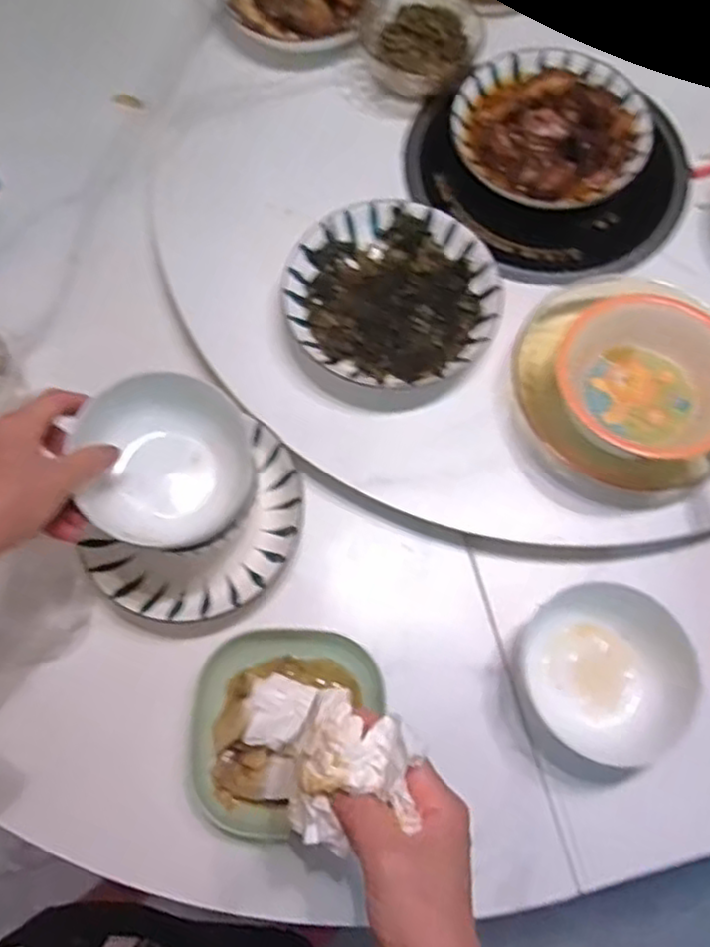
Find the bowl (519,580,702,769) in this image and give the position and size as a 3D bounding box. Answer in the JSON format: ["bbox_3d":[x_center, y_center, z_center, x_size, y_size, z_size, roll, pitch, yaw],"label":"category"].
[{"bbox_3d":[0.186,0.149,0.536,0.124,0.049,0.128,0,71,0],"label":"bowl"}]

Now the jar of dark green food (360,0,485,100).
[{"bbox_3d":[0.061,-0.424,0.693,0.112,0.038,0.130,-21,72,-7],"label":"jar of dark green food"}]

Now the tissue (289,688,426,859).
[{"bbox_3d":[0.001,0.167,0.385,0.066,0.034,0.082,10,74,5],"label":"tissue"}]

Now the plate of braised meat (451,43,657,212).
[{"bbox_3d":[0.184,-0.324,0.656,0.177,0.048,0.177,24,73,8],"label":"plate of braised meat"}]

